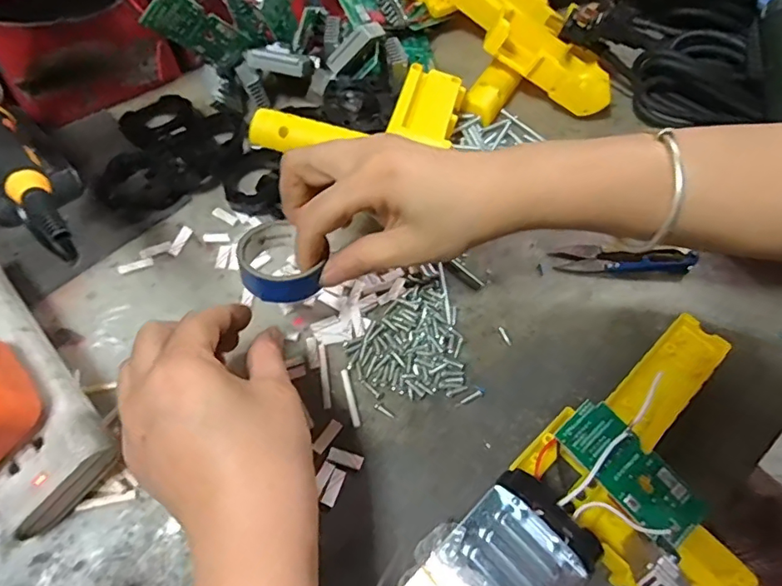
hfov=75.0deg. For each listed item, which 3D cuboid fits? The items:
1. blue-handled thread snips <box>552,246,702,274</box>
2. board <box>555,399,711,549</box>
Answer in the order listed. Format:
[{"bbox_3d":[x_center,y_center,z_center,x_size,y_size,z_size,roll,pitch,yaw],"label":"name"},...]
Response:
[{"bbox_3d":[0.170,-0.025,0.370,0.097,0.011,0.022,3,59,-2],"label":"blue-handled thread snips"},{"bbox_3d":[0.125,0.093,0.266,0.033,0.005,0.077,-41,76,-13],"label":"board"}]

